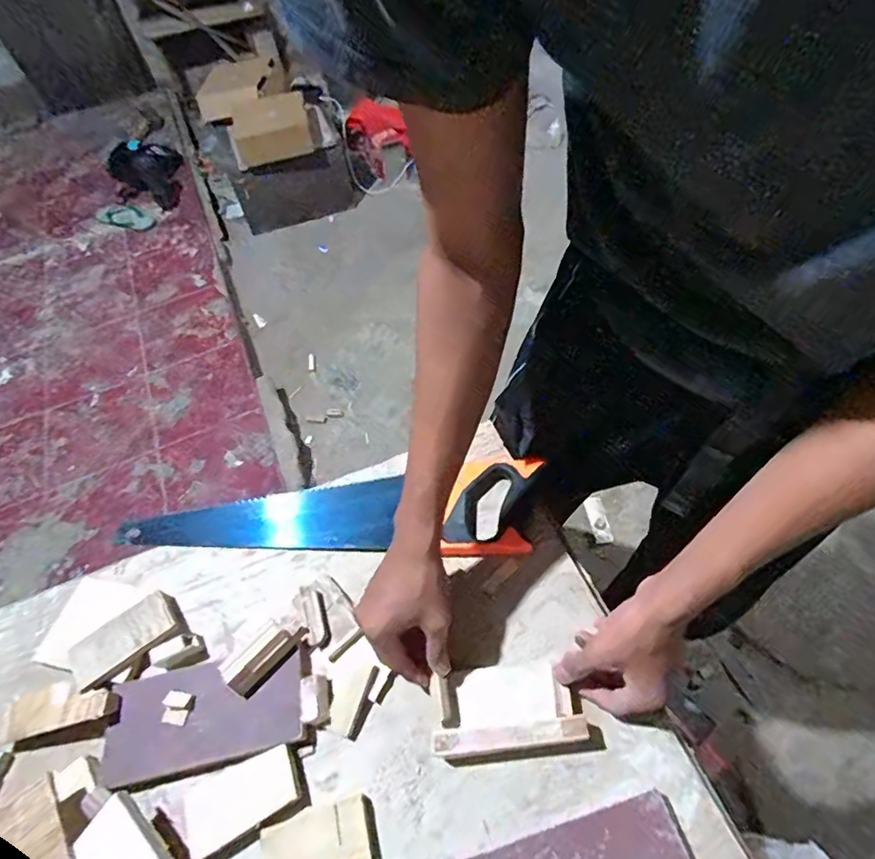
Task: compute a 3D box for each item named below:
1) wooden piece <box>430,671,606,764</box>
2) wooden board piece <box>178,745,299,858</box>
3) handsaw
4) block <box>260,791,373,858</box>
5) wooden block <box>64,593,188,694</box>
[{"bbox_3d":[0.072,0.269,0.482,0.152,0.030,0.066,-1,60,5],"label":"wooden piece"},{"bbox_3d":[-0.179,0.332,0.468,0.105,0.014,0.056,-24,57,-9],"label":"wooden board piece"},{"bbox_3d":[-0.134,0.093,0.627,0.495,0.045,0.132,-4,56,4],"label":"handsaw"},{"bbox_3d":[-0.105,0.361,0.456,0.091,0.007,0.054,-18,57,-5],"label":"block"},{"bbox_3d":[-0.330,0.225,0.554,0.108,0.014,0.056,-37,60,-17],"label":"wooden block"}]

